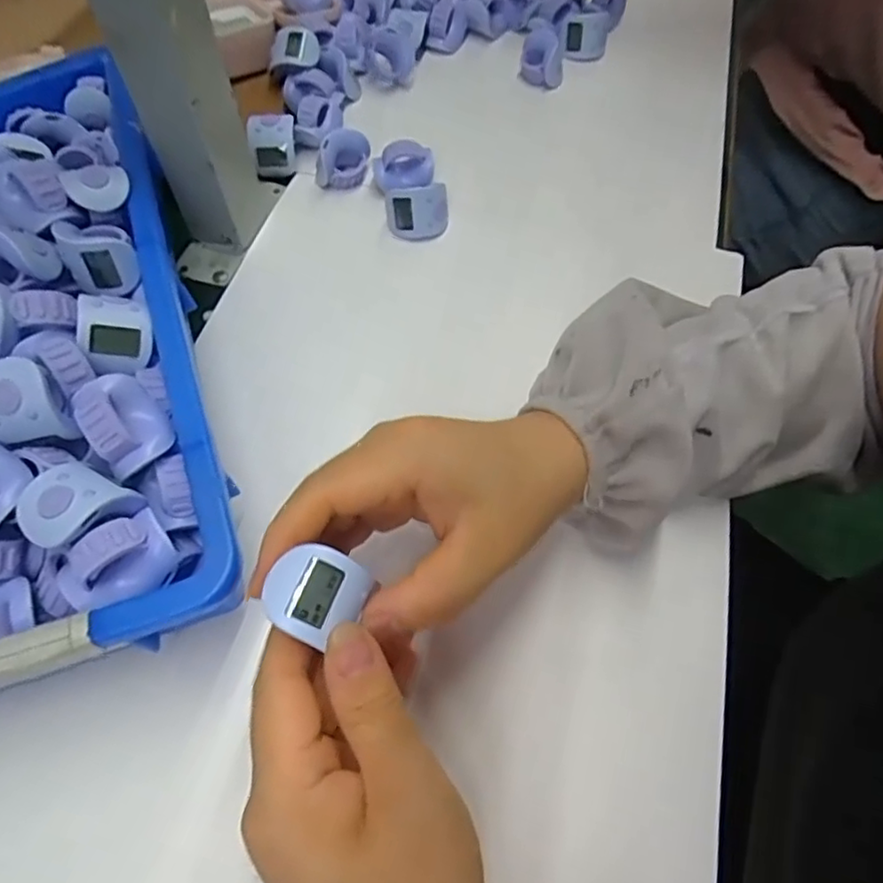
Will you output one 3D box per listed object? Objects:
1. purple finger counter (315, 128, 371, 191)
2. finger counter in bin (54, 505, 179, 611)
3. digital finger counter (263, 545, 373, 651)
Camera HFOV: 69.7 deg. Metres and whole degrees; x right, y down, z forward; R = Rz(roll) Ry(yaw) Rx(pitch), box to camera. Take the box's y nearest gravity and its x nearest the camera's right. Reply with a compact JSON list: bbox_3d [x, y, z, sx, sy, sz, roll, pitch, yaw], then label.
[{"bbox_3d":[-0.069,-0.194,0.440,0.029,0.033,0.030,15,61,9],"label":"purple finger counter"},{"bbox_3d":[-0.123,0.046,0.242,0.026,0.019,0.042,34,65,18],"label":"finger counter in bin"},{"bbox_3d":[-0.043,0.053,0.216,0.029,0.018,0.029,35,60,-15],"label":"digital finger counter"}]

